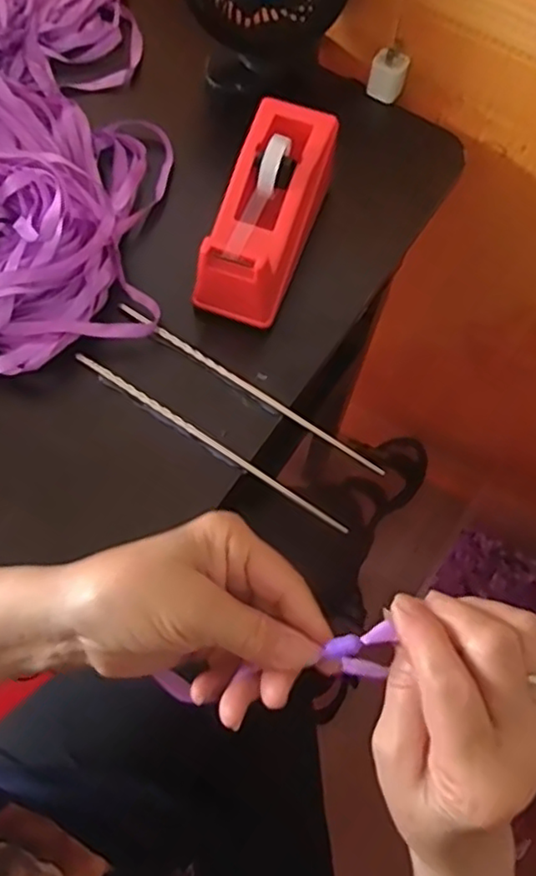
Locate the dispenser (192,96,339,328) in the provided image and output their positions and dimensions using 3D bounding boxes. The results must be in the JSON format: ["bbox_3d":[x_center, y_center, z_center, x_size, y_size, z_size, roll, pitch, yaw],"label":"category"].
[{"bbox_3d":[-0.001,-0.160,0.477,0.062,0.072,0.154,20,69,6],"label":"dispenser"}]

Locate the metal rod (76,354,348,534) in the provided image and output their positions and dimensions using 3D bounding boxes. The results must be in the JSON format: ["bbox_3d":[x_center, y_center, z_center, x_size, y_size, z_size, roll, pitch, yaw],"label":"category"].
[{"bbox_3d":[-0.042,0.001,0.451,0.219,0.009,0.007,32,71,10],"label":"metal rod"}]

